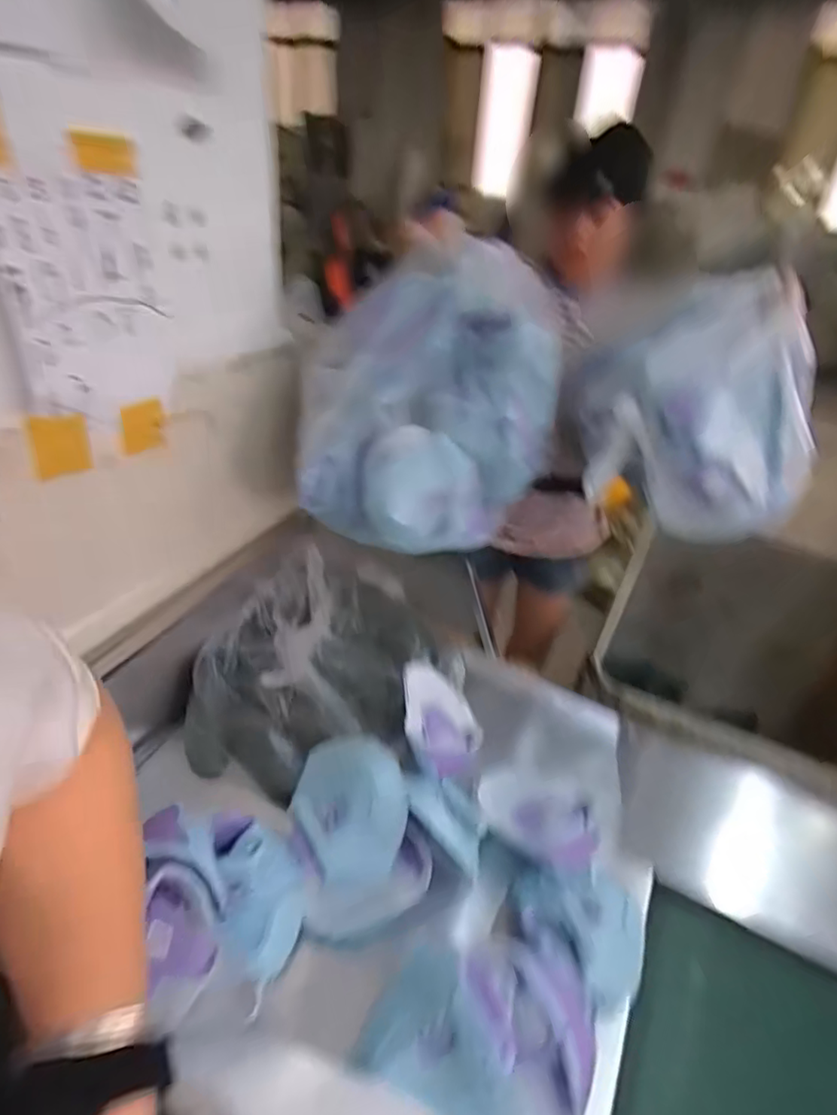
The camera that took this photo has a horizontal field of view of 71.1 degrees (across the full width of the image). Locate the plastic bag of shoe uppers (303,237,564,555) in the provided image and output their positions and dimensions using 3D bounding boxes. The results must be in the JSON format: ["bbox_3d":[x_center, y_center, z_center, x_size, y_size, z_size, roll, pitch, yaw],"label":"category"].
[{"bbox_3d":[0.009,-0.202,0.757,0.334,0.326,0.193,9,35,5],"label":"plastic bag of shoe uppers"}]

